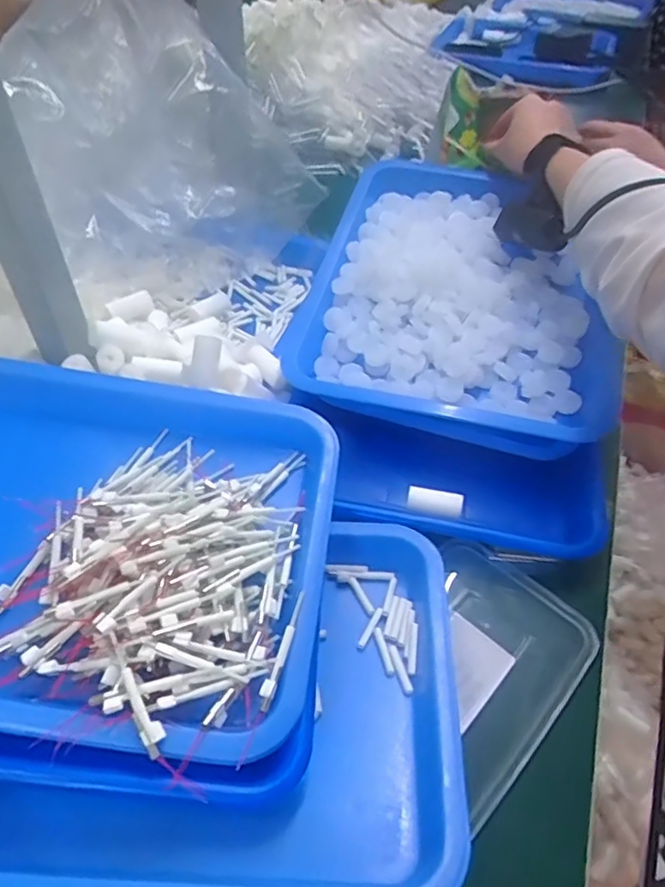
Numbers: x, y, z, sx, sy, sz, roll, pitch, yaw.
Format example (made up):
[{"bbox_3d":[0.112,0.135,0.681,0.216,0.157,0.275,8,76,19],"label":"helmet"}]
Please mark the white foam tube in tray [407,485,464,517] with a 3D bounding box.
[{"bbox_3d":[0.076,0.043,0.452,0.041,0.011,0.017,11,49,9],"label":"white foam tube in tray"}]

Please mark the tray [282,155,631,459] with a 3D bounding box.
[{"bbox_3d":[0.116,-0.134,0.556,0.261,0.063,0.301,12,49,9],"label":"tray"}]

